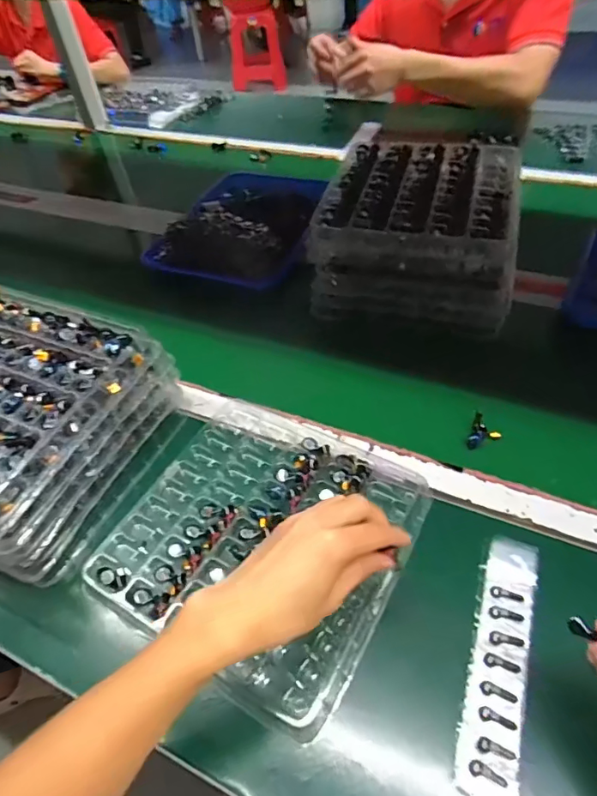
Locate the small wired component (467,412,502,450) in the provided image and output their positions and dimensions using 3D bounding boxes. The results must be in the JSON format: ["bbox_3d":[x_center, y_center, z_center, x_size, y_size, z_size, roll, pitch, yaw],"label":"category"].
[{"bbox_3d":[0.201,0.038,0.560,0.038,0.014,0.038,-3,48,4],"label":"small wired component"}]

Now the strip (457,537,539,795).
[{"bbox_3d":[0.167,0.210,0.410,0.043,0.013,0.203,14,51,18],"label":"strip"}]

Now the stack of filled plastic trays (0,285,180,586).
[{"bbox_3d":[-0.313,0.023,0.545,0.246,0.121,0.252,16,52,19],"label":"stack of filled plastic trays"}]

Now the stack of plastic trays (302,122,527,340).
[{"bbox_3d":[0.169,-0.237,0.736,0.268,0.146,0.267,5,49,11],"label":"stack of plastic trays"}]

